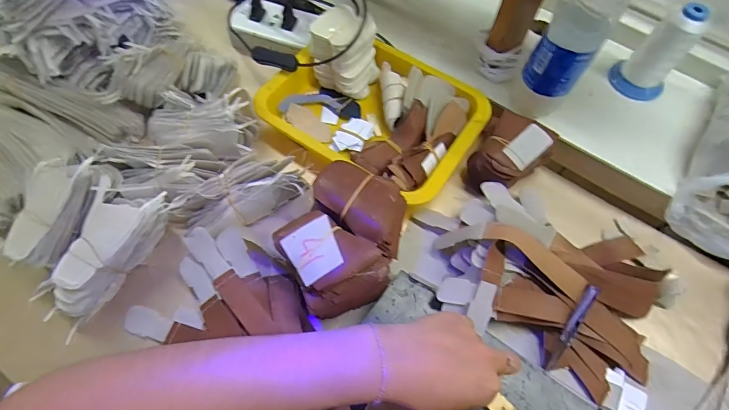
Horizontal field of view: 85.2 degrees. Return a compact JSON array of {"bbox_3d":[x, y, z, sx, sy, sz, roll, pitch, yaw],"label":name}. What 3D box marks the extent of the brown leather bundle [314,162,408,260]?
[{"bbox_3d":[-0.002,0.005,0.414,0.107,0.060,0.067,31,66,12],"label":"brown leather bundle"}]

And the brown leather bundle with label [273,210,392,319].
[{"bbox_3d":[-0.028,0.056,0.385,0.083,0.063,0.097,-27,68,-15],"label":"brown leather bundle with label"}]

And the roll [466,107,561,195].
[{"bbox_3d":[0.168,-0.054,0.470,0.073,0.066,0.099,38,68,15],"label":"roll"}]

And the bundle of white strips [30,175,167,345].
[{"bbox_3d":[-0.267,0.044,0.408,0.066,0.063,0.148,30,83,12],"label":"bundle of white strips"}]

